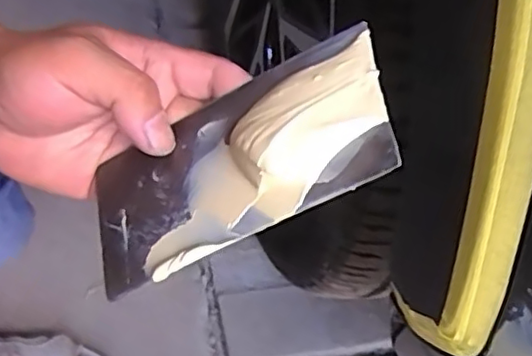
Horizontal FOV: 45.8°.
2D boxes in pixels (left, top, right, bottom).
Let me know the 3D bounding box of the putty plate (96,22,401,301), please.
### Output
[{"bbox_3d":[-0.015,-0.009,0.254,0.132,0.017,0.071,-28,50,13],"label":"putty plate"}]

